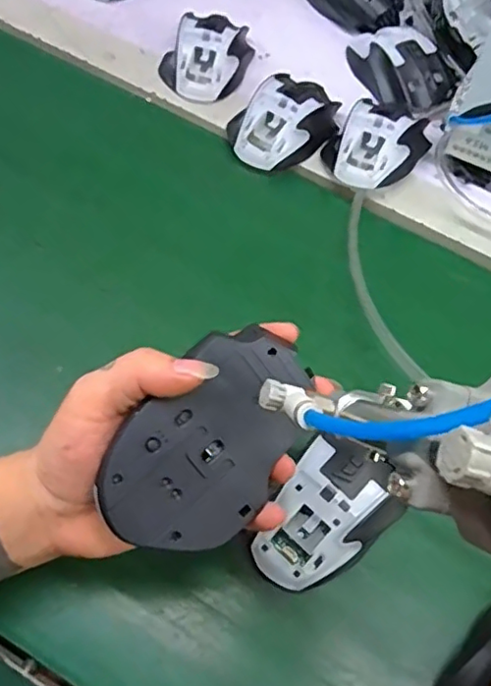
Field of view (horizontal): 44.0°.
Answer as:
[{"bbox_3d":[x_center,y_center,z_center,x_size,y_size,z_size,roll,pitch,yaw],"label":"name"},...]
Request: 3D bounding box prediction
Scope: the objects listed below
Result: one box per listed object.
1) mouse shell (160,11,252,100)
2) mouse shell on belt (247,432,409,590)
[{"bbox_3d":[-0.037,-0.266,0.560,0.080,0.032,0.086,8,62,-2],"label":"mouse shell"},{"bbox_3d":[0.048,0.103,0.356,0.061,0.030,0.086,36,65,13],"label":"mouse shell on belt"}]

